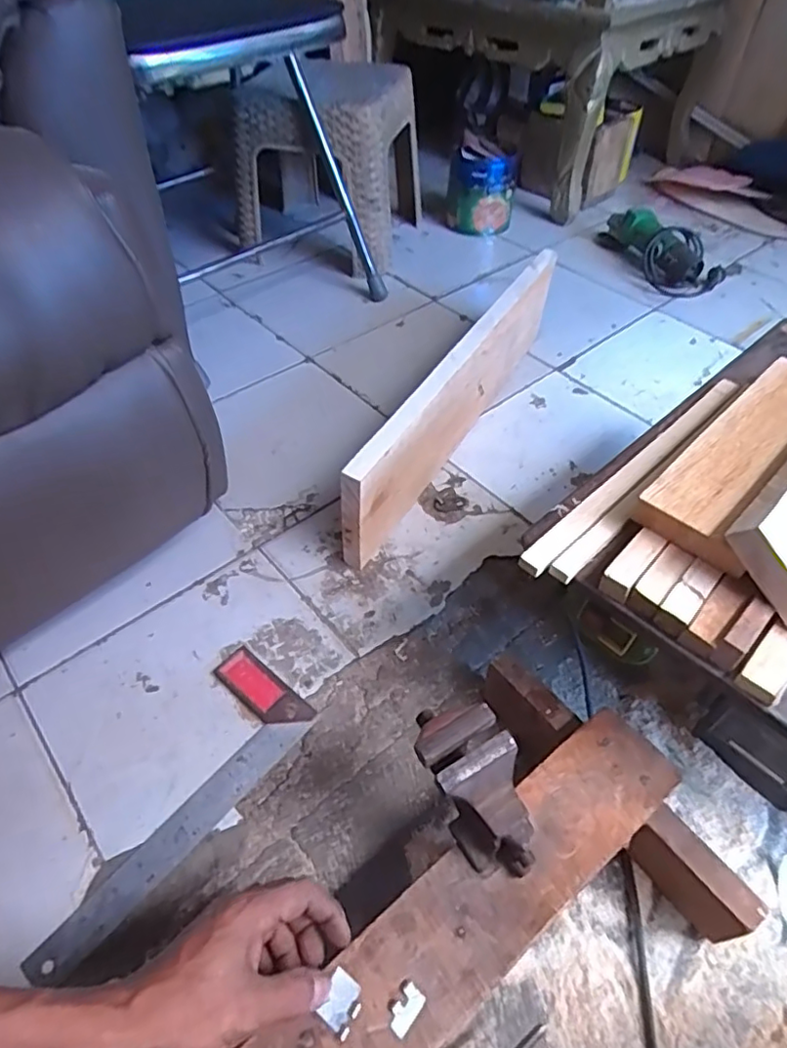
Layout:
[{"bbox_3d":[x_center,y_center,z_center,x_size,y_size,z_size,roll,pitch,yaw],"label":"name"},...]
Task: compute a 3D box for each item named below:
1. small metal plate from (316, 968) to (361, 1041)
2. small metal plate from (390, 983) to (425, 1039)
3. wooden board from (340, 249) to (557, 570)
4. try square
[{"bbox_3d":[-0.034,0.311,0.388,0.025,0.004,0.029,24,54,19],"label":"small metal plate"},{"bbox_3d":[0.008,0.313,0.385,0.015,0.004,0.026,31,57,24],"label":"small metal plate"},{"bbox_3d":[0.102,-0.189,0.847,0.028,0.162,0.591,24,54,20],"label":"wooden board"},{"bbox_3d":[-0.216,0.254,0.567,0.117,0.010,0.297,32,57,25],"label":"try square"}]

